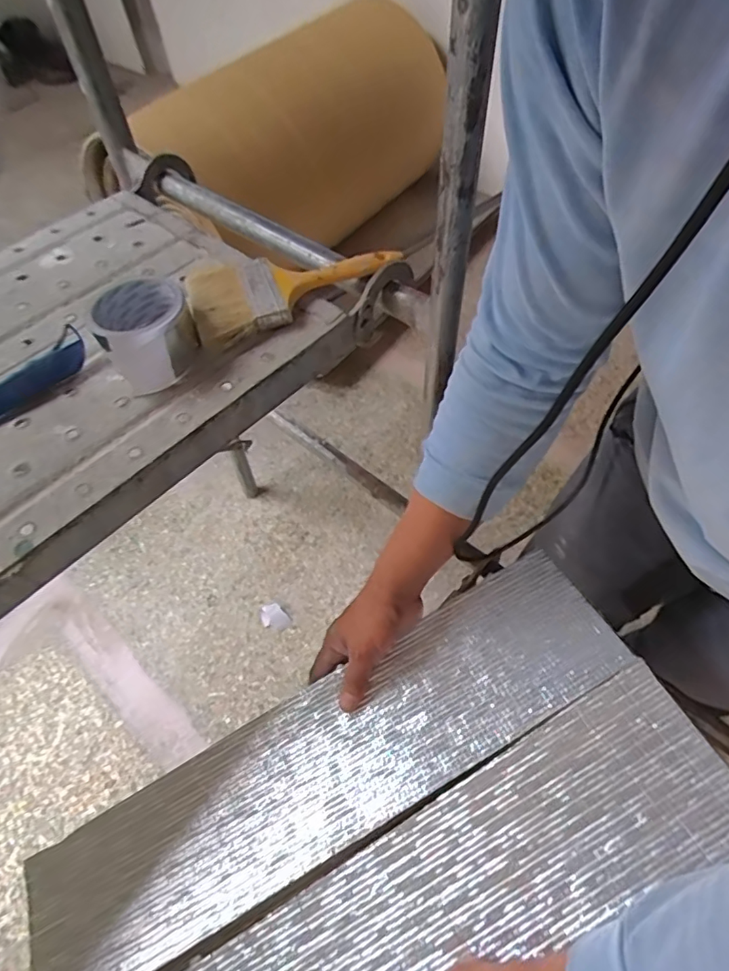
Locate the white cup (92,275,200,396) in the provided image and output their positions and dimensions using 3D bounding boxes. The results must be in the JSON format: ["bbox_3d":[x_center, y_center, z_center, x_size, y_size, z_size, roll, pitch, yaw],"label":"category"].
[{"bbox_3d":[-0.207,-0.147,0.501,0.081,0.052,0.101,-30,60,-15],"label":"white cup"}]

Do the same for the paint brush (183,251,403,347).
[{"bbox_3d":[-0.078,-0.216,0.551,0.218,0.028,0.104,-25,58,-12],"label":"paint brush"}]

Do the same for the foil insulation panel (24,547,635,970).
[{"bbox_3d":[-0.039,0.263,0.492,0.589,0.012,0.138,-30,59,-5],"label":"foil insulation panel"}]

